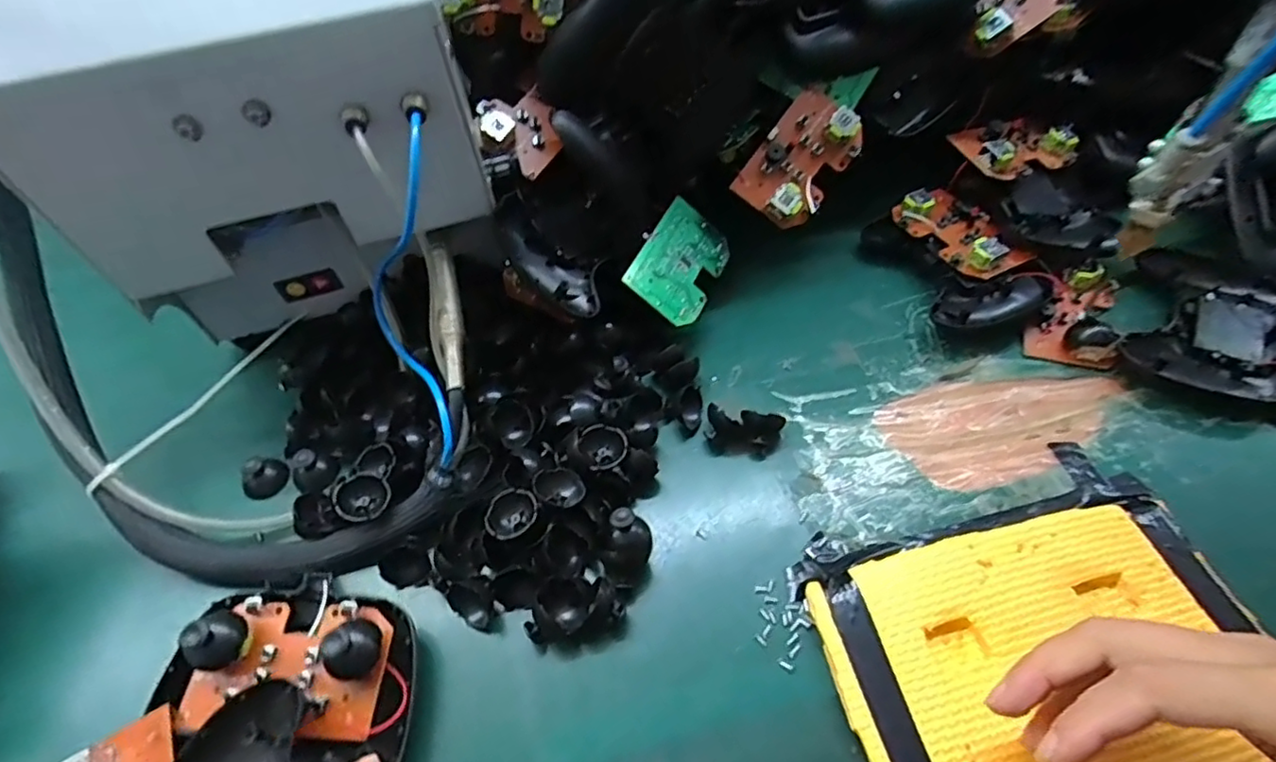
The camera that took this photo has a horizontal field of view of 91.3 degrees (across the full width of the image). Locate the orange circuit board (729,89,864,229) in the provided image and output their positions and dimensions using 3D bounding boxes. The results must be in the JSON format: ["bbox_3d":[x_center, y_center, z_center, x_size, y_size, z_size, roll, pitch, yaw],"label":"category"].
[{"bbox_3d":[0.113,-0.152,0.426,0.055,0.015,0.089,36,89,4],"label":"orange circuit board"}]

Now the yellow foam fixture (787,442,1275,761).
[{"bbox_3d":[0.185,0.118,0.296,0.192,0.020,0.144,-12,51,-4],"label":"yellow foam fixture"}]

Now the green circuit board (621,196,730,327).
[{"bbox_3d":[0.030,-0.081,0.418,0.055,0.005,0.092,40,57,-15],"label":"green circuit board"}]

